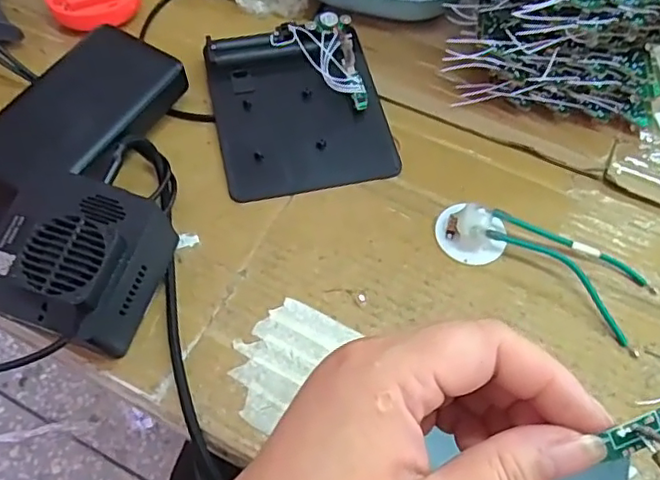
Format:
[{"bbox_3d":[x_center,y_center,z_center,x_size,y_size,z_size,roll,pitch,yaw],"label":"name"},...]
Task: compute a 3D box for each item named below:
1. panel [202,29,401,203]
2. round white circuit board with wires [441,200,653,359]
[{"bbox_3d":[-0.020,-0.089,0.392,0.111,0.019,0.120,-12,62,-9],"label":"panel"},{"bbox_3d":[0.126,0.010,0.346,0.128,0.016,0.051,29,64,13],"label":"round white circuit board with wires"}]

